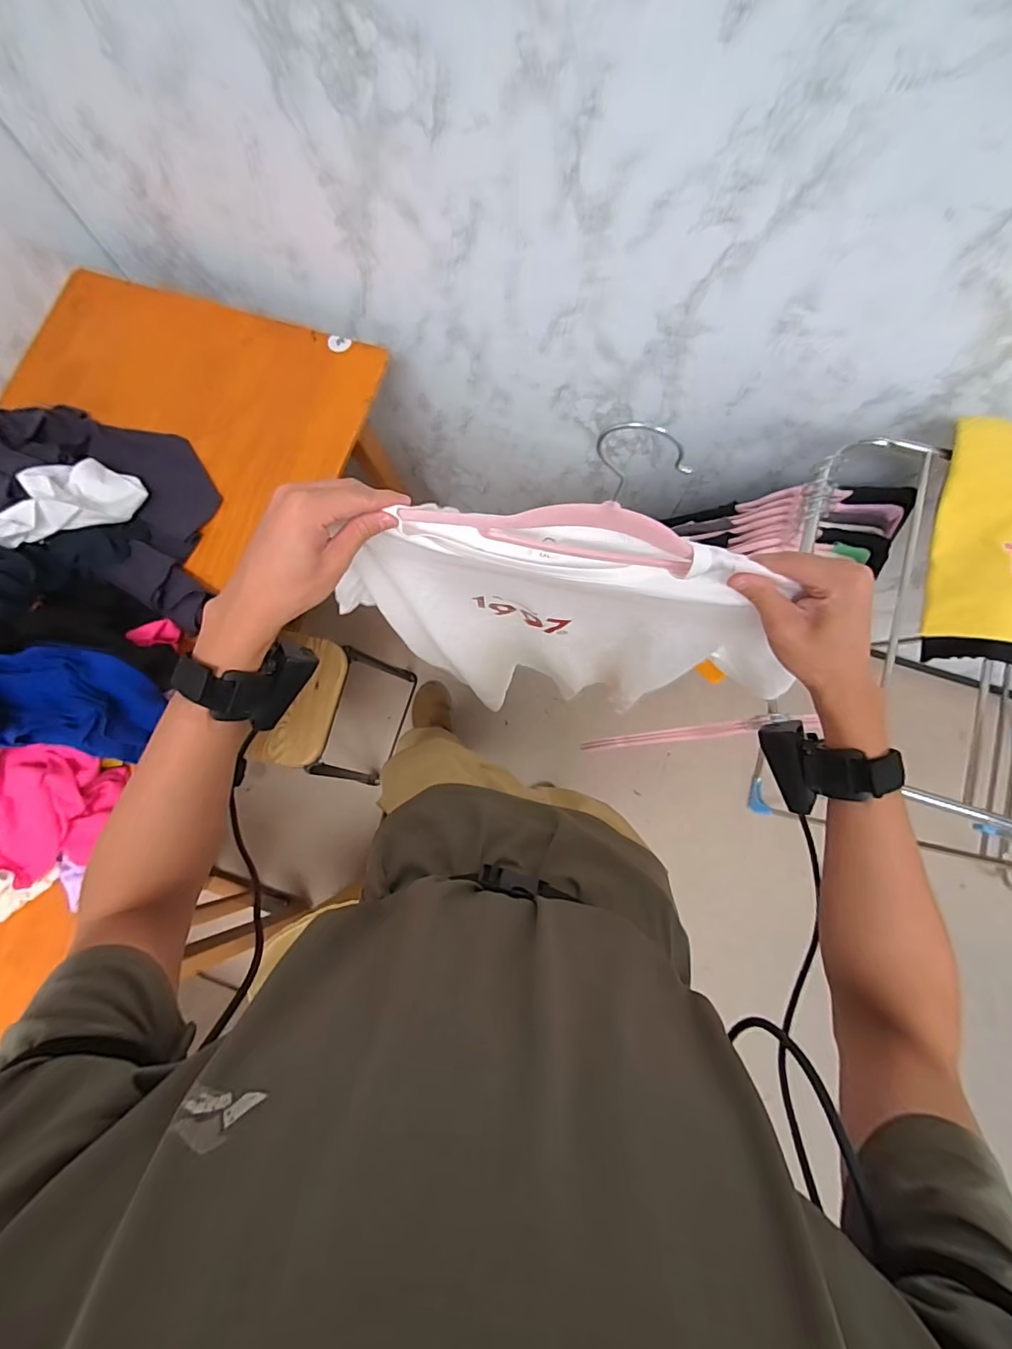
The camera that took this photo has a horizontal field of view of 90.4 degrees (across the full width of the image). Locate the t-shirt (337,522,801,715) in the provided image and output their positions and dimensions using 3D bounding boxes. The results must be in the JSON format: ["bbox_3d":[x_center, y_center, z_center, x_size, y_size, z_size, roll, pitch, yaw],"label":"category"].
[{"bbox_3d":[0.047,-0.029,0.589,0.427,0.500,0.068,7,80,2],"label":"t-shirt"}]

